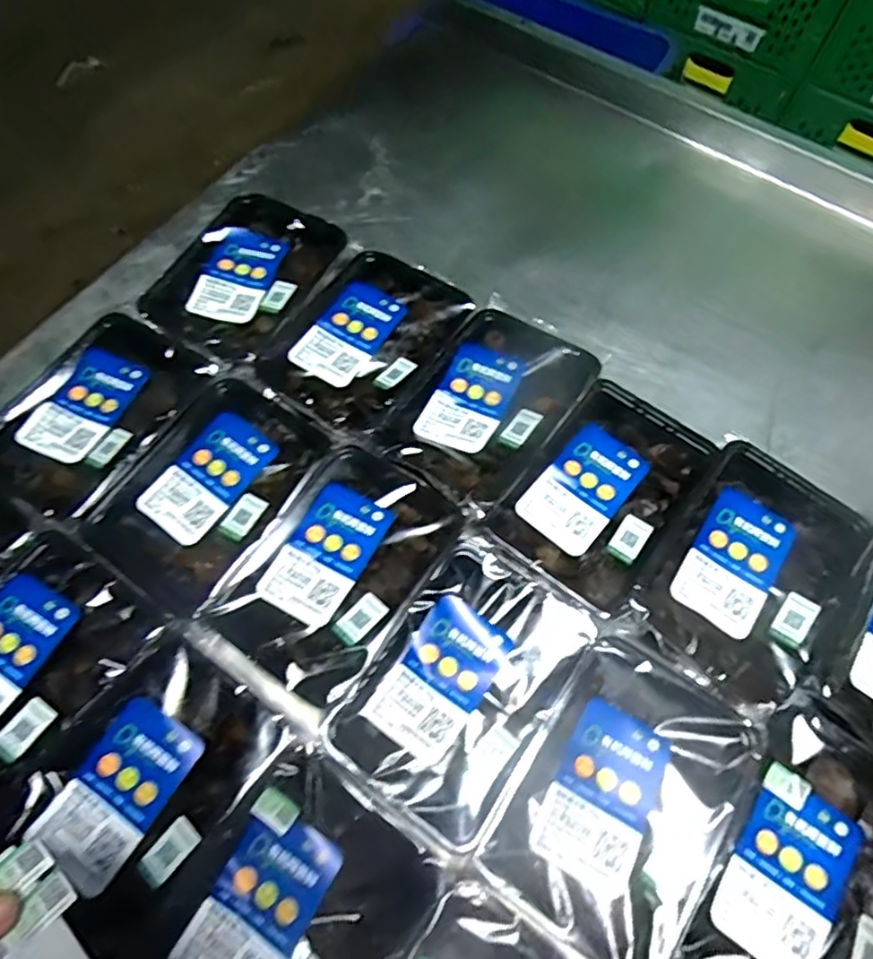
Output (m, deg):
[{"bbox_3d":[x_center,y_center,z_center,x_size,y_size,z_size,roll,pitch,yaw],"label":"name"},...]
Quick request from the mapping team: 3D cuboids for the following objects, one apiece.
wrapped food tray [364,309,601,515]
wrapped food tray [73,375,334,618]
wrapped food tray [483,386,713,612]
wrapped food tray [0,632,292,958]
[{"bbox_3d":[0.042,-0.063,0.497,0.115,0.028,0.174,35,69,14],"label":"wrapped food tray"},{"bbox_3d":[-0.170,0.009,0.471,0.113,0.037,0.172,30,68,12],"label":"wrapped food tray"},{"bbox_3d":[0.129,0.011,0.478,0.109,0.040,0.169,36,69,14],"label":"wrapped food tray"},{"bbox_3d":[-0.182,0.187,0.386,0.112,0.020,0.148,35,69,14],"label":"wrapped food tray"}]

